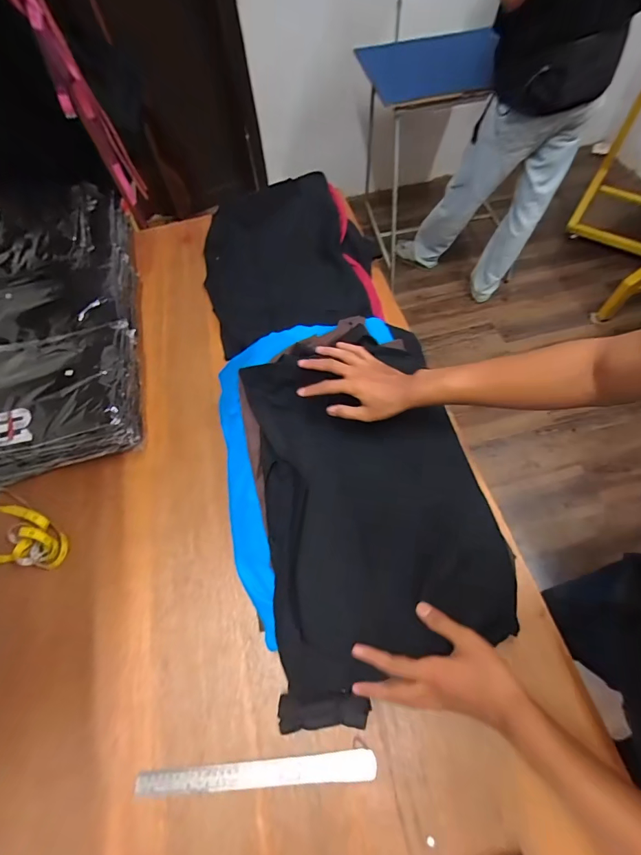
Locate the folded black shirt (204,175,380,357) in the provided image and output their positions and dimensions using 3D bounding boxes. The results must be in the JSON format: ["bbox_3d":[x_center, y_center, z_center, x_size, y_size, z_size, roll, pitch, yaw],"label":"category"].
[{"bbox_3d":[-0.079,-0.418,0.946,0.398,0.077,0.460,-16,65,-5],"label":"folded black shirt"}]

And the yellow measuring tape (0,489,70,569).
[{"bbox_3d":[-0.549,0.188,0.701,0.211,0.044,0.105,30,68,16],"label":"yellow measuring tape"}]

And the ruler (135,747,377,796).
[{"bbox_3d":[-0.089,0.474,0.546,0.325,0.008,0.035,-6,69,2],"label":"ruler"}]

